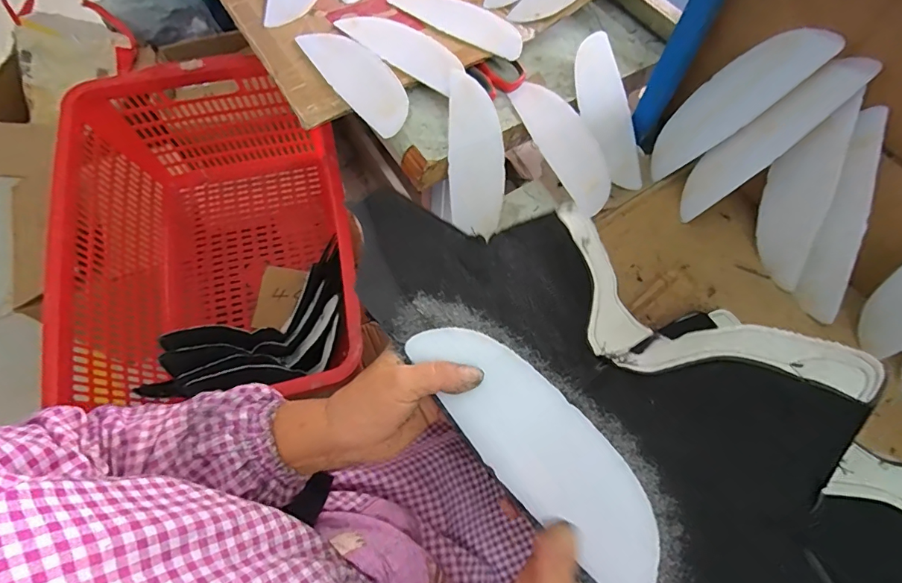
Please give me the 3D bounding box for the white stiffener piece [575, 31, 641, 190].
[{"bbox_3d":[0.203,-0.233,0.595,0.067,0.012,0.206,-14,88,-8],"label":"white stiffener piece"}]

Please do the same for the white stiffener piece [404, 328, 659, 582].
[{"bbox_3d":[0.055,0.095,0.301,0.066,0.032,0.194,-34,60,-16],"label":"white stiffener piece"}]

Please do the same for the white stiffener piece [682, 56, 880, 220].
[{"bbox_3d":[0.332,-0.162,0.495,0.013,0.205,0.055,-4,60,-37],"label":"white stiffener piece"}]

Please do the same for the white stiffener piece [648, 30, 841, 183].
[{"bbox_3d":[0.308,-0.211,0.515,0.008,0.204,0.066,-12,72,-37],"label":"white stiffener piece"}]

